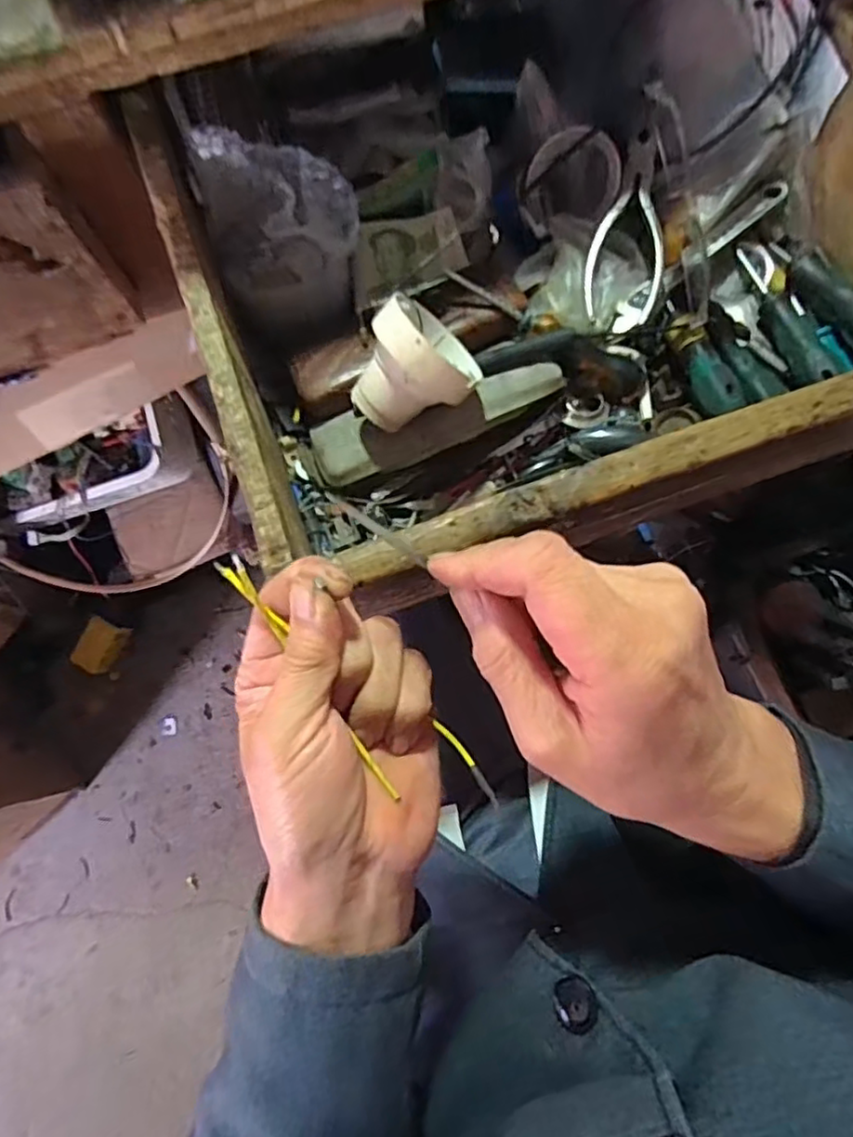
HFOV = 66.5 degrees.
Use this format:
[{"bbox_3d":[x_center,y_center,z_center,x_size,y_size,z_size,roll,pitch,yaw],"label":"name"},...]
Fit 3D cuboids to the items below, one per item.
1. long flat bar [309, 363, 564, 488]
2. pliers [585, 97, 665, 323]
[{"bbox_3d":[0.007,-0.088,0.380,0.152,0.027,0.043,-16,78,-4],"label":"long flat bar"},{"bbox_3d":[0.129,-0.216,0.402,0.044,0.025,0.124,13,96,2],"label":"pliers"}]

